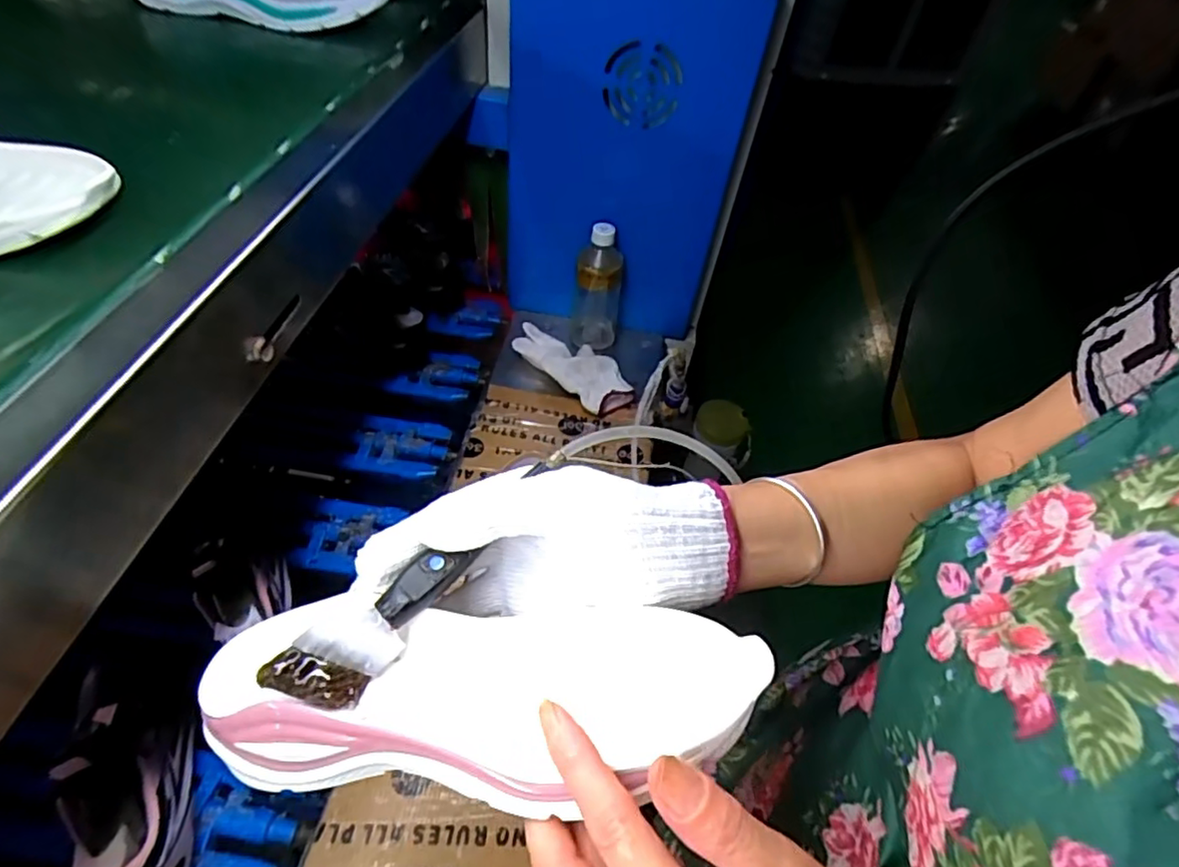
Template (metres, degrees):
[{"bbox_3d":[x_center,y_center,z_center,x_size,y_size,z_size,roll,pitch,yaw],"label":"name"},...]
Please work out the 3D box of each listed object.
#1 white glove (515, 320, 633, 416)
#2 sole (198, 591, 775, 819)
[{"bbox_3d":[-0.020,-0.104,0.833,0.089,0.042,0.182,-34,61,-27],"label":"white glove"},{"bbox_3d":[-0.044,0.105,0.252,0.224,0.039,0.087,1,51,-5],"label":"sole"}]

